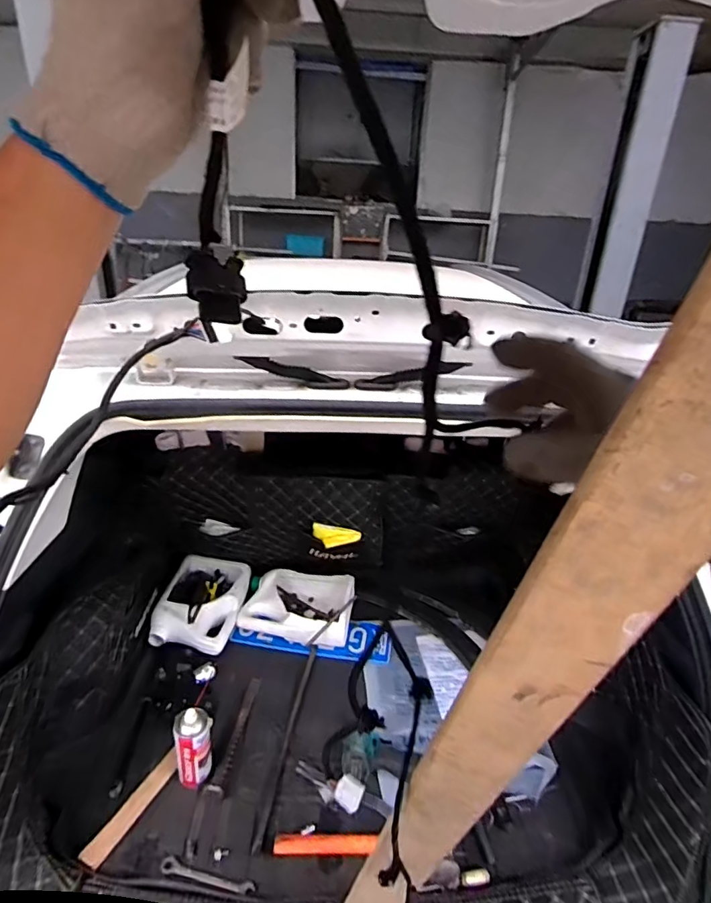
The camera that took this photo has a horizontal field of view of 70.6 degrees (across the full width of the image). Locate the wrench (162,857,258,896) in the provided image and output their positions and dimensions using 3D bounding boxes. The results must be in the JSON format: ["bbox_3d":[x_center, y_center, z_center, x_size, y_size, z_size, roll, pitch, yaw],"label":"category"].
[{"bbox_3d":[-0.254,0.731,0.862,0.168,0.010,0.027,6,23,11],"label":"wrench"}]

